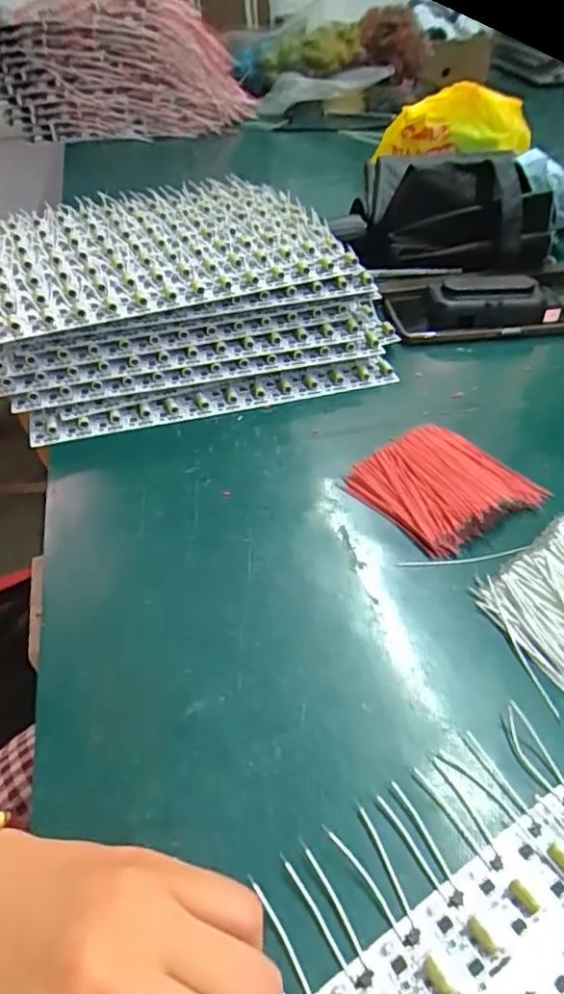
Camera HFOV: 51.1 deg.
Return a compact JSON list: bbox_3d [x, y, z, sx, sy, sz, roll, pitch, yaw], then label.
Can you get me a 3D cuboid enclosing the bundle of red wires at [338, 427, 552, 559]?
[{"bbox_3d":[0.106,-0.011,0.386,0.099,0.022,0.088,-25,50,-23],"label":"bundle of red wires"}]

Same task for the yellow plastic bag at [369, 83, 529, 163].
[{"bbox_3d":[0.214,-0.449,0.718,0.175,0.071,0.097,-1,45,-2],"label":"yellow plastic bag"}]

